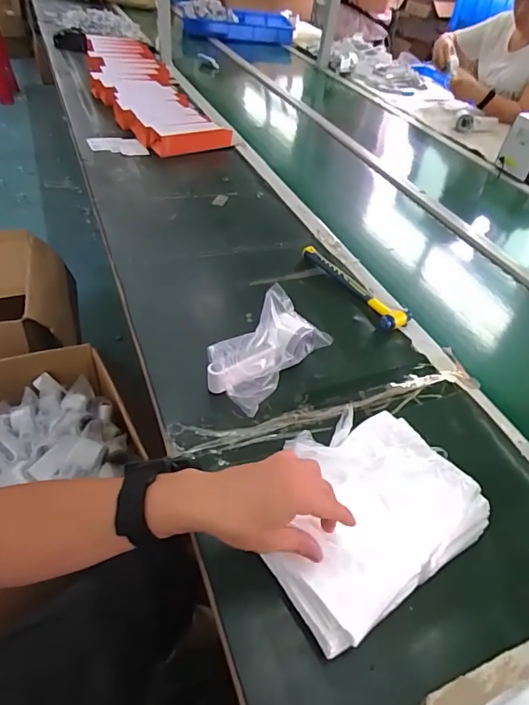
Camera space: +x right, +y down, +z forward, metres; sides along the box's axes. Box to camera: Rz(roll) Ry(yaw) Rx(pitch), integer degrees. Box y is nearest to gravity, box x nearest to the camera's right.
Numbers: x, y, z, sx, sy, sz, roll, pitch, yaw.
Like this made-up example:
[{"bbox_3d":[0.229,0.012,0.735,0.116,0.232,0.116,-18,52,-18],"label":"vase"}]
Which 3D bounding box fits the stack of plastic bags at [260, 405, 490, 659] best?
[{"bbox_3d":[0.096,0.156,0.469,0.210,0.045,0.171,-24,52,-29],"label":"stack of plastic bags"}]

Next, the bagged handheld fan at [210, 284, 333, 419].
[{"bbox_3d":[0.004,-0.005,0.639,0.098,0.068,0.174,31,48,23],"label":"bagged handheld fan"}]

